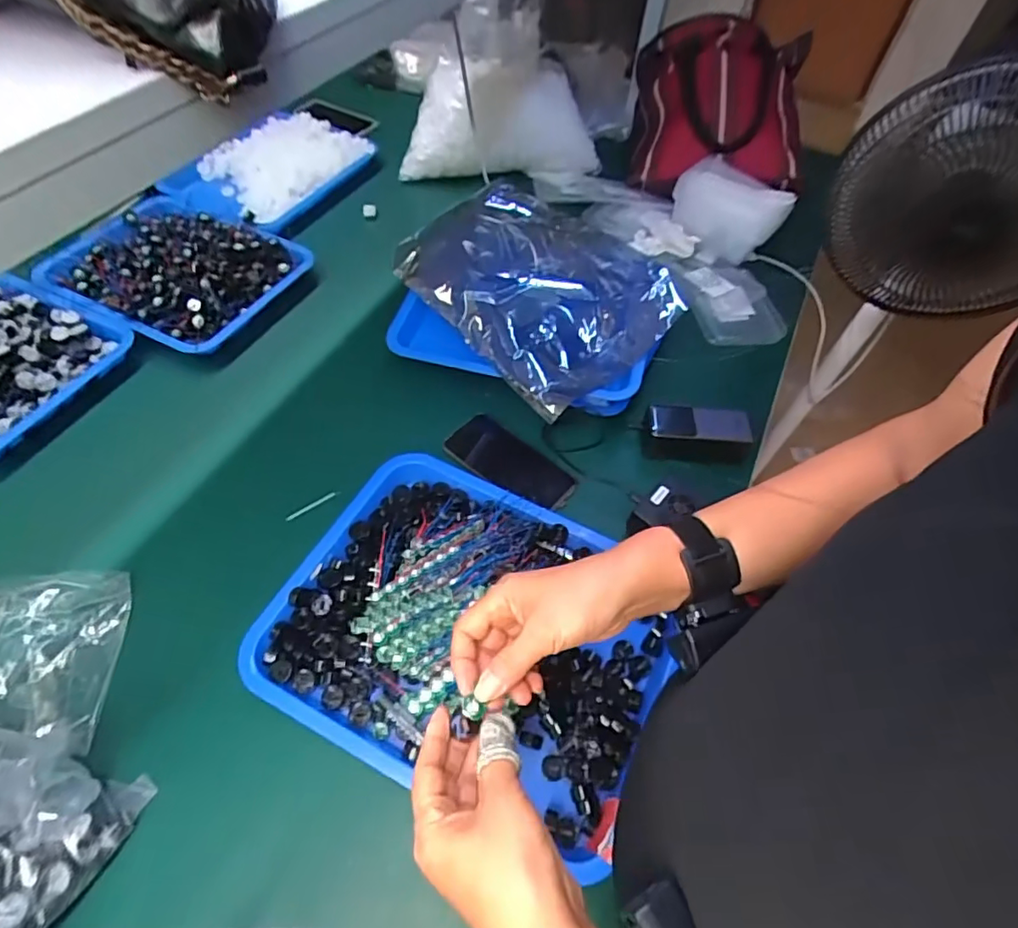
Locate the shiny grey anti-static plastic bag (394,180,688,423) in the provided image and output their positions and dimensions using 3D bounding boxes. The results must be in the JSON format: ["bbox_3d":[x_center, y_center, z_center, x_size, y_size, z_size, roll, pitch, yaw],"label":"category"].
[{"bbox_3d":[0.052,-0.241,0.738,0.283,0.090,0.317,-33,64,-24],"label":"shiny grey anti-static plastic bag"}]

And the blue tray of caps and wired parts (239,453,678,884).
[{"bbox_3d":[-0.034,0.143,0.549,0.374,0.070,0.299,21,56,10],"label":"blue tray of caps and wired parts"}]

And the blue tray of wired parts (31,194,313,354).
[{"bbox_3d":[-0.458,-0.279,0.783,0.297,0.049,0.219,20,56,10],"label":"blue tray of wired parts"}]

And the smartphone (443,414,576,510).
[{"bbox_3d":[0.003,0.000,0.701,0.155,0.013,0.072,35,69,8],"label":"smartphone"}]

